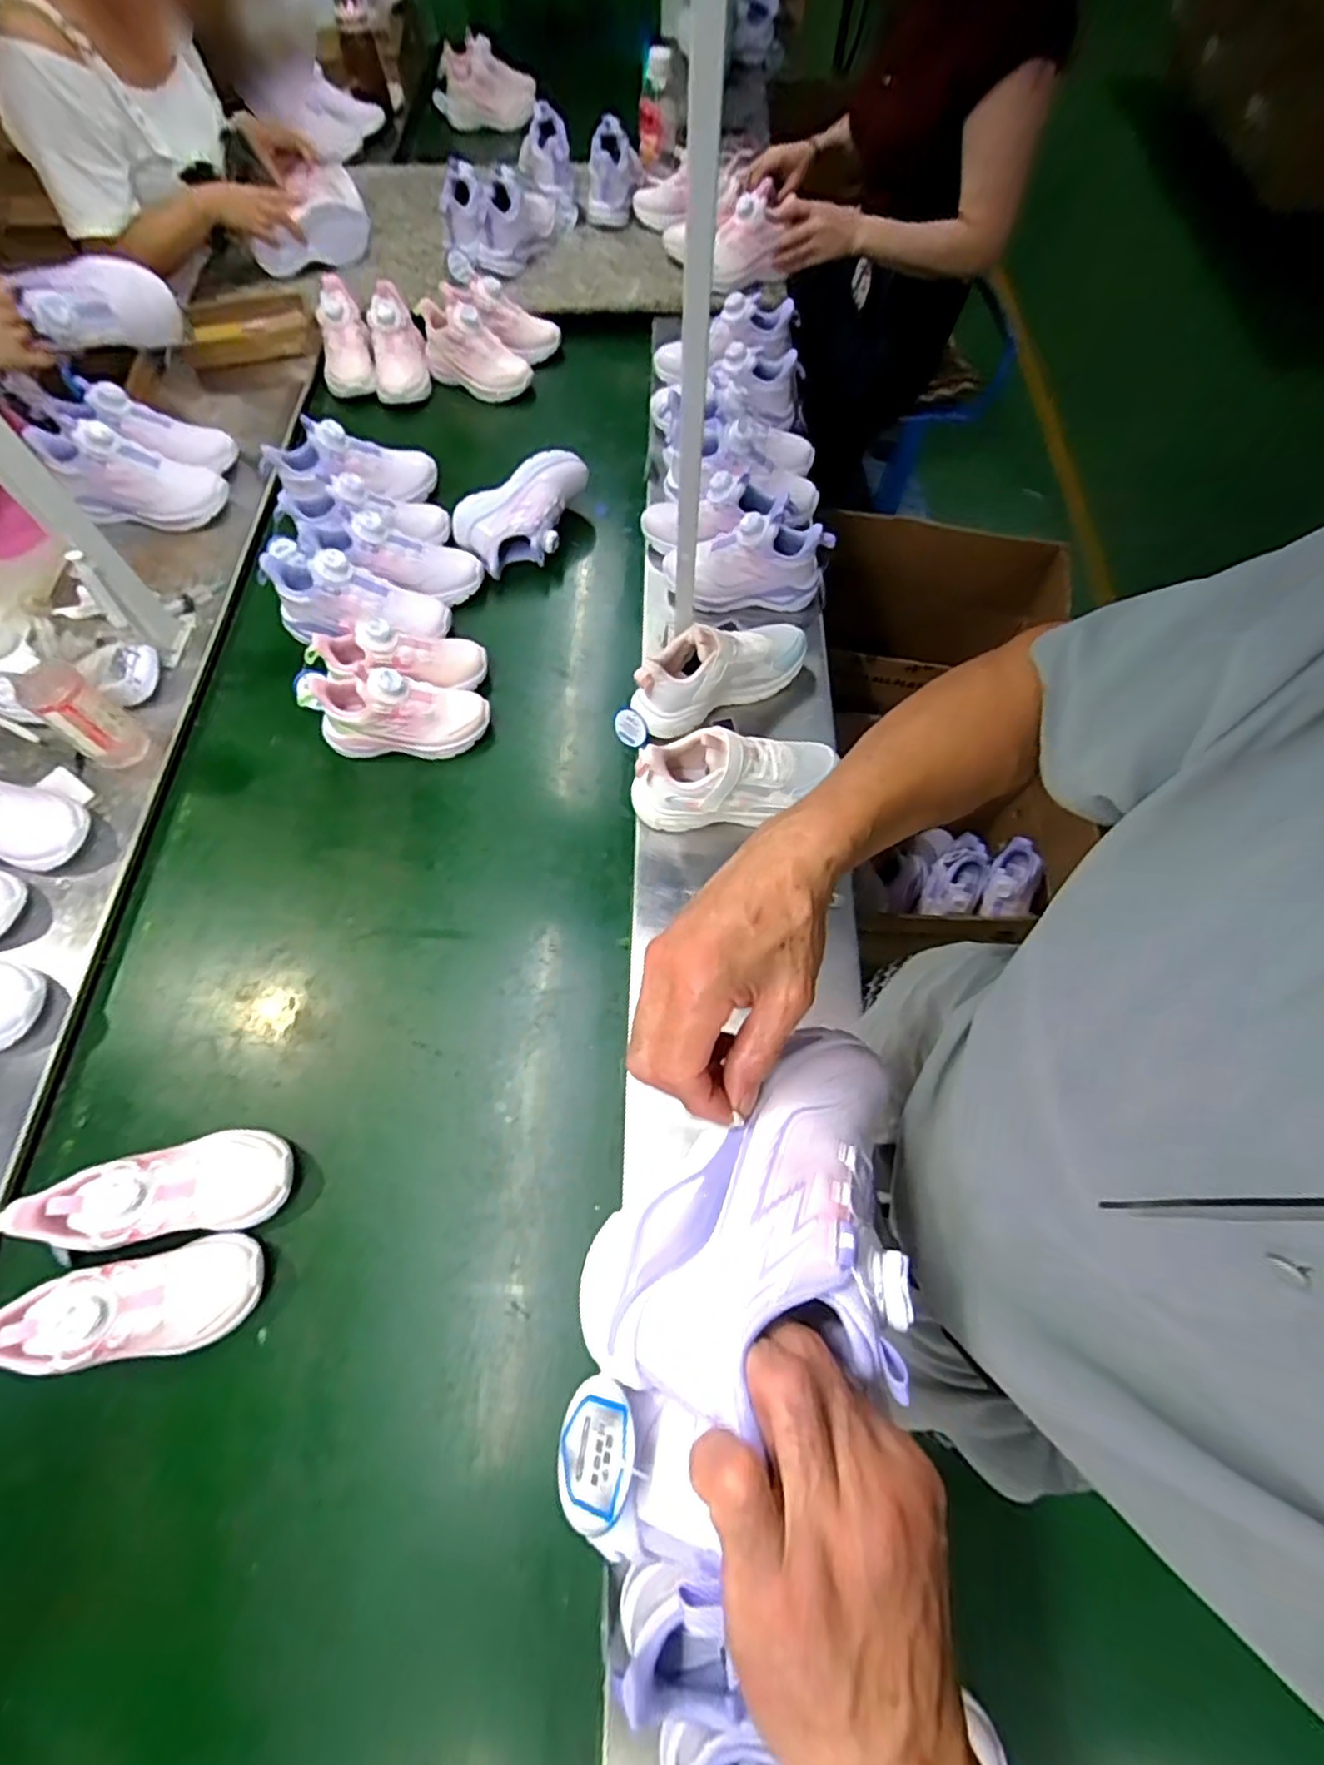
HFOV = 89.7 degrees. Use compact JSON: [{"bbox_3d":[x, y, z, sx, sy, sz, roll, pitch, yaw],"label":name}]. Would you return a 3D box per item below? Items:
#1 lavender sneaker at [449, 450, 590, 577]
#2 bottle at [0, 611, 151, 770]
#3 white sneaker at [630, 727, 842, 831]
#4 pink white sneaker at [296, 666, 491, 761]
[{"bbox_3d":[-0.187,-0.512,0.922,0.197,0.077,0.102,-23,70,-10],"label":"lavender sneaker"},{"bbox_3d":[-0.637,-0.196,0.704,0.058,0.191,0.061,33,71,12],"label":"bottle"},{"bbox_3d":[0.082,-0.114,0.713,0.224,0.093,0.085,-11,68,-5],"label":"white sneaker"},{"bbox_3d":[-0.311,-0.203,0.787,0.212,0.103,0.078,1,67,-13],"label":"pink white sneaker"}]

